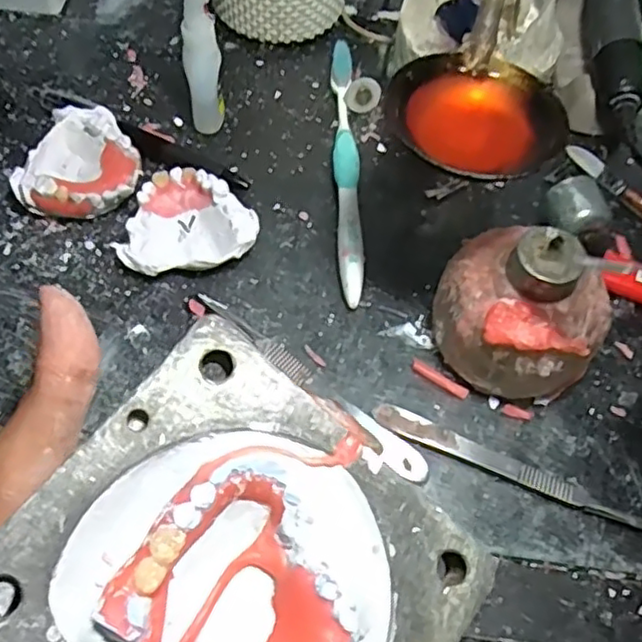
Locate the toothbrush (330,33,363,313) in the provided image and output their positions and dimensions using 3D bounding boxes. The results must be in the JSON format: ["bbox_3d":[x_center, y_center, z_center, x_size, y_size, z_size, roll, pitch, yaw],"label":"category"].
[{"bbox_3d":[0.014,-0.088,0.371,0.014,0.016,0.178,1,61,-3],"label":"toothbrush"}]

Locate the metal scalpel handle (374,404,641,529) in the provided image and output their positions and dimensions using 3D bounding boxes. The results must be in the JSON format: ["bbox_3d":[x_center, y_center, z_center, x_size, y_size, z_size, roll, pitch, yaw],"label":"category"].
[{"bbox_3d":[0.089,0.067,0.295,0.136,0.006,0.012,22,62,8],"label":"metal scalpel handle"}]

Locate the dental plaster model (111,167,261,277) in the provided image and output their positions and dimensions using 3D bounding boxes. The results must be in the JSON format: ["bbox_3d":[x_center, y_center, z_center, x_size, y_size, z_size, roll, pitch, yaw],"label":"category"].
[{"bbox_3d":[-0.066,-0.049,0.338,0.066,0.026,0.053,1,61,-3],"label":"dental plaster model"}]

